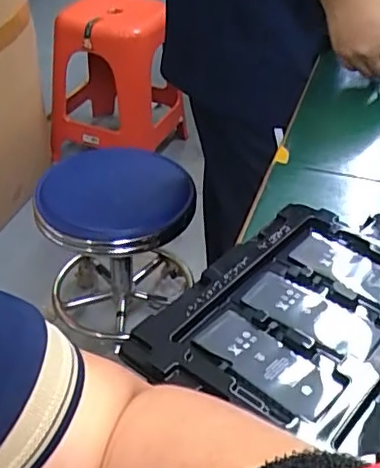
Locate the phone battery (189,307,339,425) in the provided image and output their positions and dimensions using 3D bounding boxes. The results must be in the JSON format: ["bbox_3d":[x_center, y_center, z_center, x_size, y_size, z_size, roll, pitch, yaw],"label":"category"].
[{"bbox_3d":[0.049,0.081,0.372,0.091,0.006,0.037,31,47,31],"label":"phone battery"}]

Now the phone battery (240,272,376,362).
[{"bbox_3d":[0.083,0.053,0.404,0.090,0.008,0.041,29,46,29],"label":"phone battery"}]

